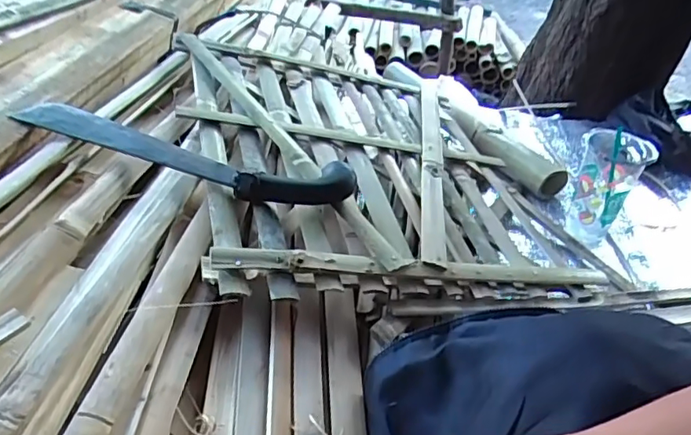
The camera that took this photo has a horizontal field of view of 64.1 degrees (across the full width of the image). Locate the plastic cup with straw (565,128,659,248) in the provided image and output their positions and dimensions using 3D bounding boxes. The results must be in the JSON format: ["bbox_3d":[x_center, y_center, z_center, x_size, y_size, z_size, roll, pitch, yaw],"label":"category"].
[{"bbox_3d":[0.377,-0.051,0.801,0.089,0.147,0.076,25,37,26],"label":"plastic cup with straw"}]

